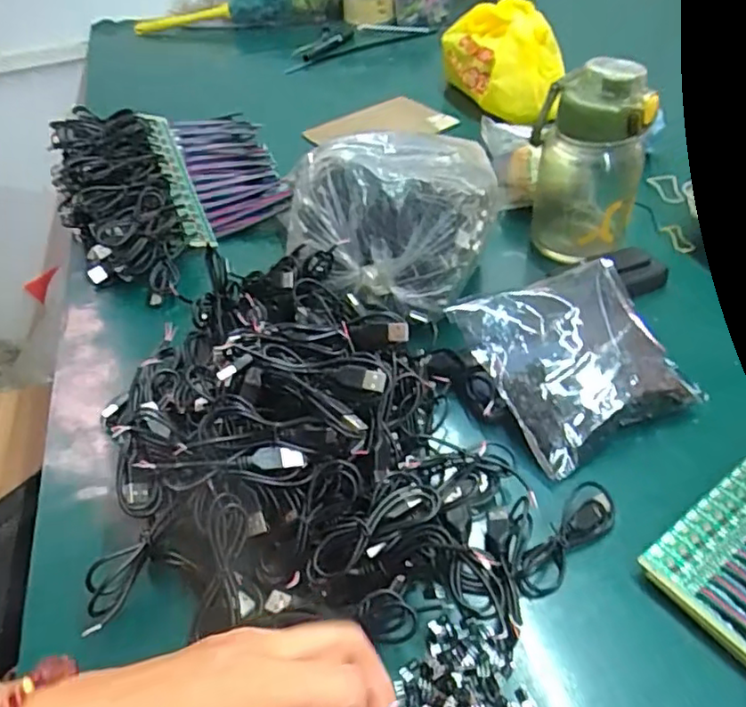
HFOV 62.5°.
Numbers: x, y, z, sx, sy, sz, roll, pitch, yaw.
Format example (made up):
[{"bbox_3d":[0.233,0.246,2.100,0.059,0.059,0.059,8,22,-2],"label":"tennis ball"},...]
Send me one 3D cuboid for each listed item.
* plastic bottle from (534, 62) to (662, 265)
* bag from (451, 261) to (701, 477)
[{"bbox_3d":[0.193,-0.170,0.555,0.090,0.173,0.067,11,47,17],"label":"plastic bottle"},{"bbox_3d":[0.151,0.000,0.454,0.136,0.028,0.135,-25,67,-12],"label":"bag"}]

